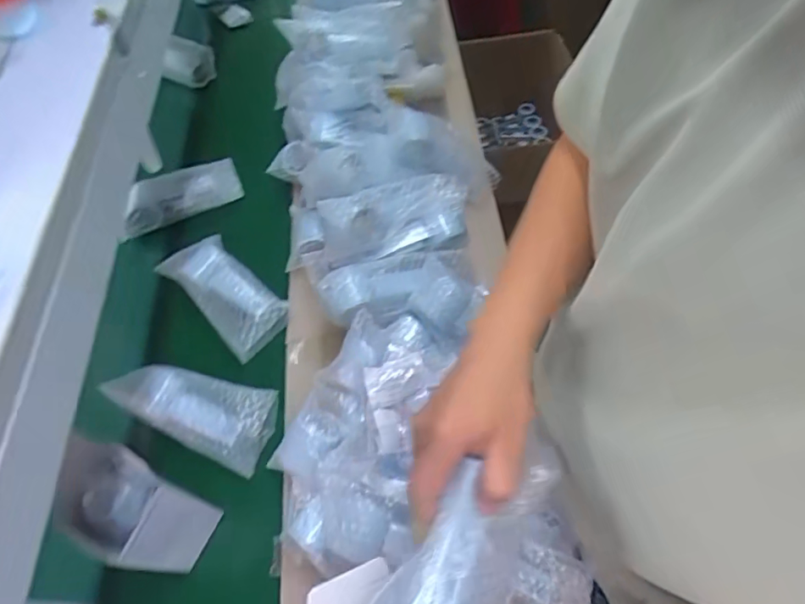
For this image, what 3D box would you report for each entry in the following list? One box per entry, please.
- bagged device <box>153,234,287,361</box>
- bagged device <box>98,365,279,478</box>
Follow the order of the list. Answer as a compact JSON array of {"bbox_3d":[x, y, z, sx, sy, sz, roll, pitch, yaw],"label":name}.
[{"bbox_3d":[-0.262,-0.016,0.740,0.198,0.034,0.099,42,85,12],"label":"bagged device"},{"bbox_3d":[-0.262,0.131,0.642,0.196,0.061,0.094,18,61,15],"label":"bagged device"}]

